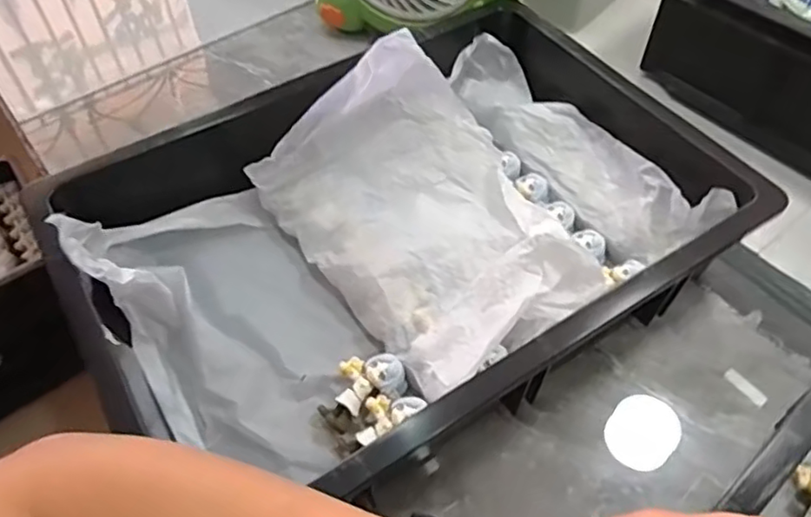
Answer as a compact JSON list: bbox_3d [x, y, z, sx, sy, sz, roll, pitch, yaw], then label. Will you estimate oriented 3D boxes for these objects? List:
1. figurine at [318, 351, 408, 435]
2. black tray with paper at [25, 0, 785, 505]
[{"bbox_3d":[-0.032,0.090,0.434,0.061,0.027,0.038,-29,58,-19],"label":"figurine"},{"bbox_3d":[0.014,-0.032,0.480,0.472,0.106,0.323,-26,57,-17],"label":"black tray with paper"}]

